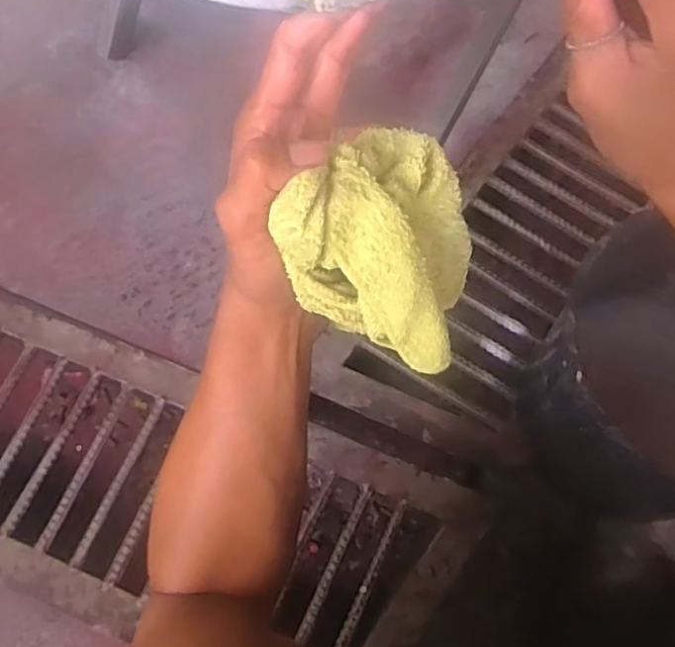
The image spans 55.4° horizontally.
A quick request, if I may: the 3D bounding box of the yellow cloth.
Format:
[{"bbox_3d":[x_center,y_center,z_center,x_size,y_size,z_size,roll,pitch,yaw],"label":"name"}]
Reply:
[{"bbox_3d":[0.028,-0.040,0.291,0.083,0.063,0.082,28,71,10],"label":"yellow cloth"}]

